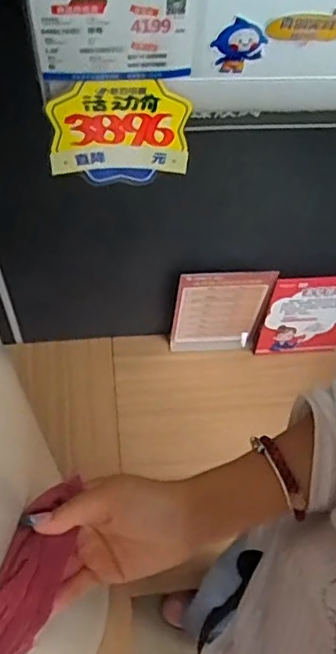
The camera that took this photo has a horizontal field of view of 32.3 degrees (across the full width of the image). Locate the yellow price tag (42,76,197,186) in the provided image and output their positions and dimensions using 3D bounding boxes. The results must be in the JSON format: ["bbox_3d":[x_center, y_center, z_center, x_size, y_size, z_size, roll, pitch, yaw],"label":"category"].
[{"bbox_3d":[-0.053,-0.209,0.638,0.149,0.142,0.009,-1,57,-5],"label":"yellow price tag"}]

